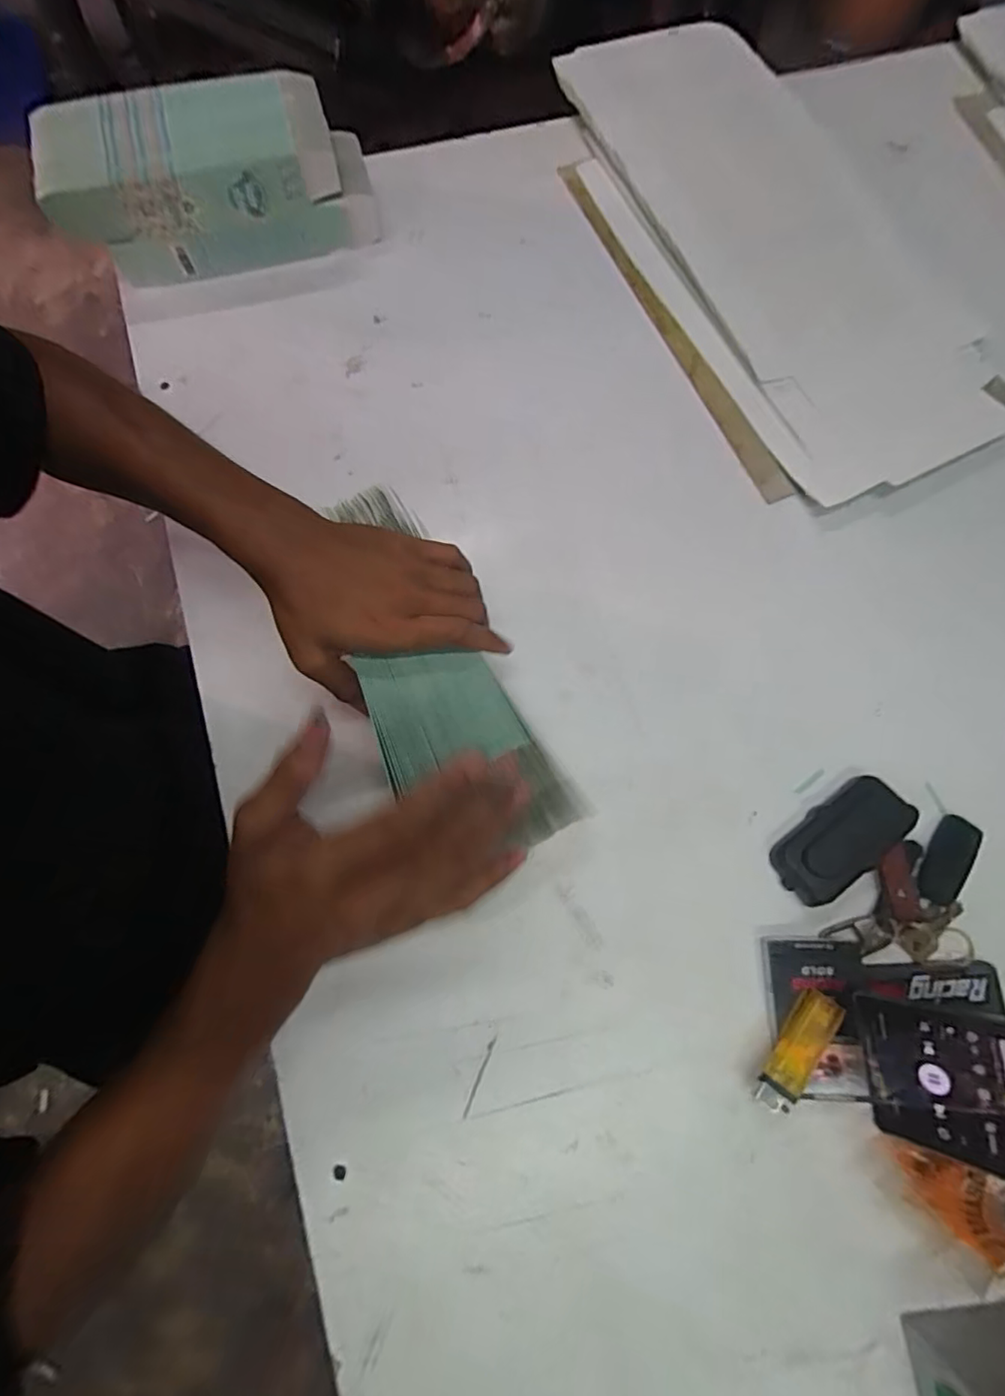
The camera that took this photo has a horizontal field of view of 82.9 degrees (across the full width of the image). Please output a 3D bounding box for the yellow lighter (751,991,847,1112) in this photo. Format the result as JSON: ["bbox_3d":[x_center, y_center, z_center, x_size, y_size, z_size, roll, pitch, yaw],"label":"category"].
[{"bbox_3d":[0.195,0.233,0.374,0.026,0.008,0.079,37,76,15],"label":"yellow lighter"}]

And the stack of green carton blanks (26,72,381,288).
[{"bbox_3d":[-0.266,-0.481,0.533,0.275,0.098,0.122,-18,75,-6],"label":"stack of green carton blanks"}]

